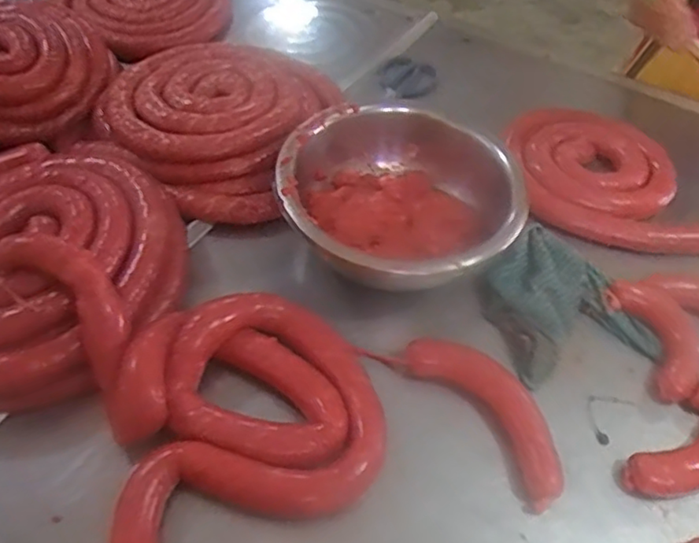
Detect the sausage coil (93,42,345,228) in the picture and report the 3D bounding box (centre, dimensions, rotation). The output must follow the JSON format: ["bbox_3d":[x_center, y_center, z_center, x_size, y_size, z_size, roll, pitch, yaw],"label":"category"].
[{"bbox_3d":[-0.201,-0.214,0.895,0.325,0.084,0.310,2,51,-2],"label":"sausage coil"}]

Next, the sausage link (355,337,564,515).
[{"bbox_3d":[0.128,0.131,0.657,0.239,0.040,0.083,38,59,24],"label":"sausage link"}]

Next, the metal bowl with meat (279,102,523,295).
[{"bbox_3d":[0.059,-0.086,0.774,0.275,0.101,0.255,2,51,-2],"label":"metal bowl with meat"}]

